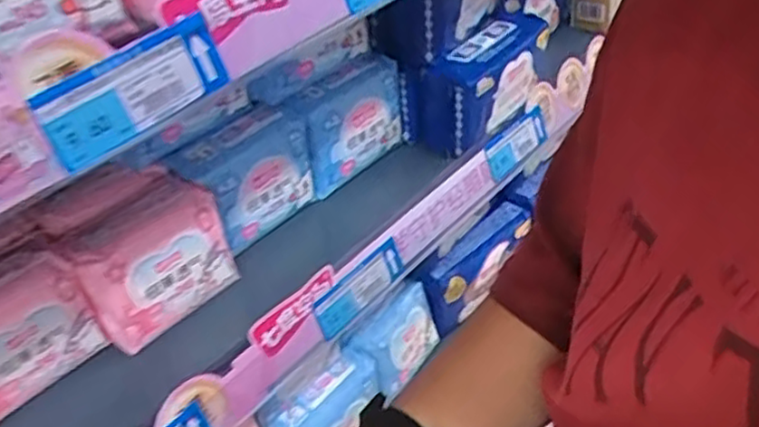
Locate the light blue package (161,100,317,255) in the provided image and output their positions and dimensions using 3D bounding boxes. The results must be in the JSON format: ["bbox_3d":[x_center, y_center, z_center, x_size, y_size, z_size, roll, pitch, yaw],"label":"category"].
[{"bbox_3d":[-0.109,-0.030,0.578,0.052,0.091,0.103,30,51,35],"label":"light blue package"}]

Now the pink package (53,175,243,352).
[{"bbox_3d":[-0.171,0.034,0.518,0.105,0.085,0.060,-34,48,-30],"label":"pink package"}]

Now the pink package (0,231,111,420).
[{"bbox_3d":[-0.250,0.076,0.469,0.052,0.094,0.096,24,48,30],"label":"pink package"}]

